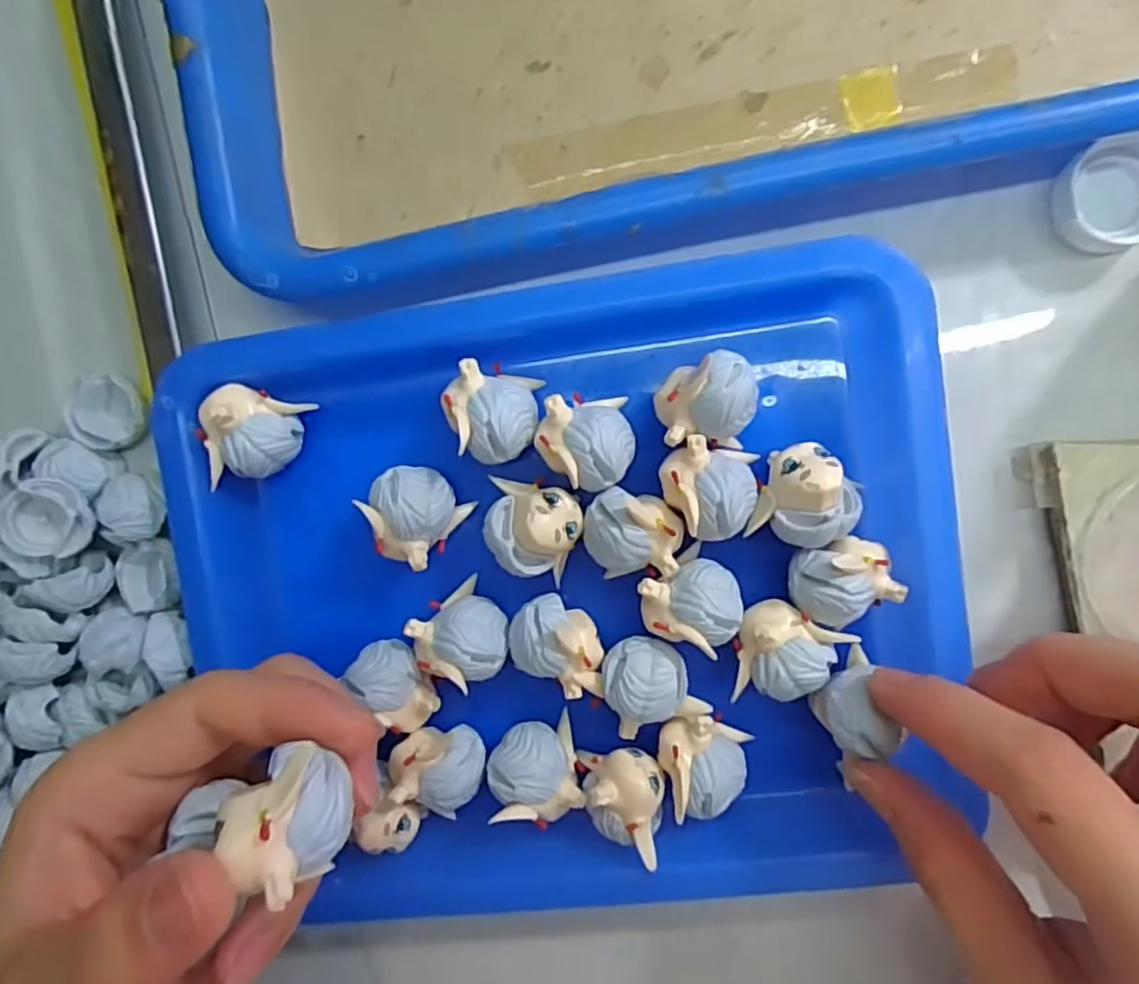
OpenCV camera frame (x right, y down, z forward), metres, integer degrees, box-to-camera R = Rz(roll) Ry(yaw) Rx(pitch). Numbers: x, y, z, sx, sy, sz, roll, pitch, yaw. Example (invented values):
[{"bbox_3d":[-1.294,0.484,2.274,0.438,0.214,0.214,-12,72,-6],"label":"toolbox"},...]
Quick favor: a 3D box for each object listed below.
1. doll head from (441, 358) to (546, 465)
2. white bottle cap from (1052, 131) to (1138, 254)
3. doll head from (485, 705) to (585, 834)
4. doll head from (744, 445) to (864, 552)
[{"bbox_3d":[-0.022,-0.023,0.192,0.026,0.023,0.026,14,96,5],"label":"doll head"},{"bbox_3d":[0.153,-0.083,0.184,0.030,0.011,0.029,1,95,6],"label":"white bottle cap"},{"bbox_3d":[-0.010,0.083,0.200,0.025,0.026,0.026,-15,93,7],"label":"doll head"},{"bbox_3d":[0.067,0.001,0.186,0.027,0.018,0.028,14,96,5],"label":"doll head"}]

